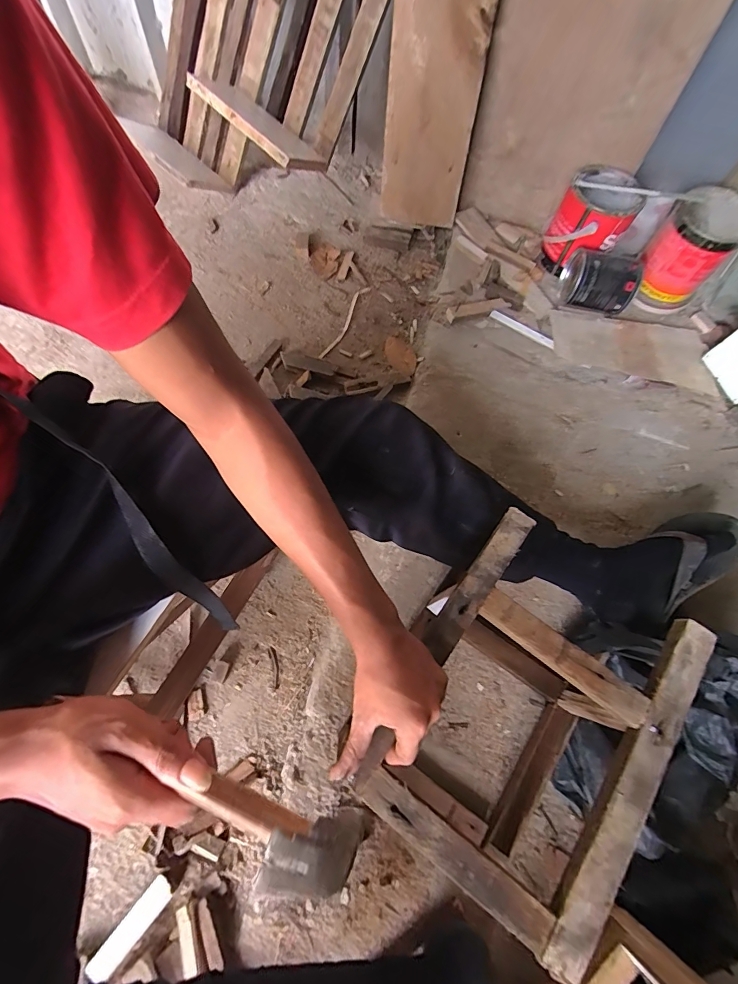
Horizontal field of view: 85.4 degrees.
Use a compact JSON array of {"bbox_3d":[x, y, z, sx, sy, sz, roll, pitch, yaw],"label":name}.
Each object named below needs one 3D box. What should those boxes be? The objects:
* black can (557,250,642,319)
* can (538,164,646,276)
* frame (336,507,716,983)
[{"bbox_3d":[0.492,-0.451,0.854,0.132,0.088,0.099,10,68,-1],"label":"black can"},{"bbox_3d":[0.475,-0.587,0.873,0.153,0.135,0.166,2,69,-5],"label":"can"},{"bbox_3d":[0.163,0.252,0.491,0.247,0.216,0.329,35,69,11],"label":"frame"}]

